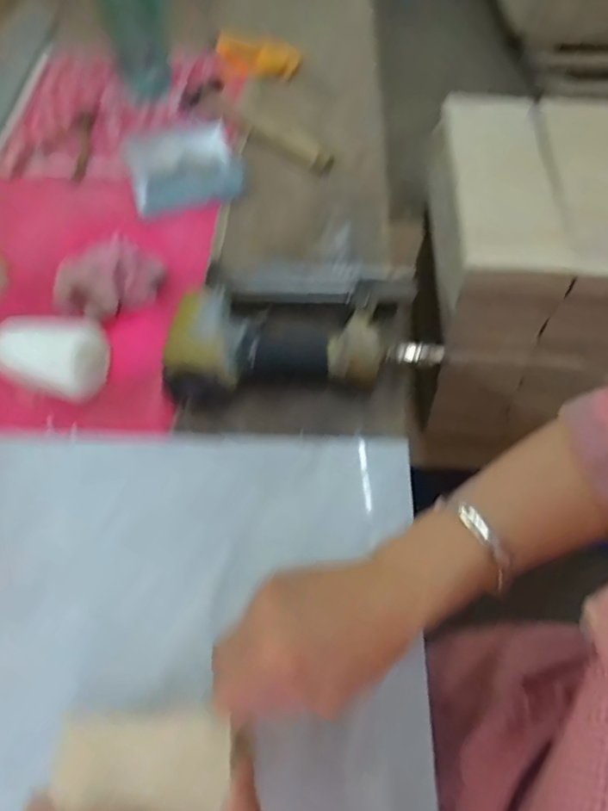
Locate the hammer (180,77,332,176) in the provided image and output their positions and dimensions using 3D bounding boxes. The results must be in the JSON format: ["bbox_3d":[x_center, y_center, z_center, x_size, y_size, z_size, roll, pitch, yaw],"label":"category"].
[{"bbox_3d":[-0.054,-0.369,0.699,0.244,0.028,0.066,34,66,18],"label":"hammer"}]

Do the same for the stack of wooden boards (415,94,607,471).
[{"bbox_3d":[0.260,-0.143,0.678,0.212,0.341,0.310,3,60,2],"label":"stack of wooden boards"}]

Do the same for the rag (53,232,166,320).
[{"bbox_3d":[-0.201,-0.130,0.549,0.108,0.044,0.065,-30,64,-16],"label":"rag"}]

